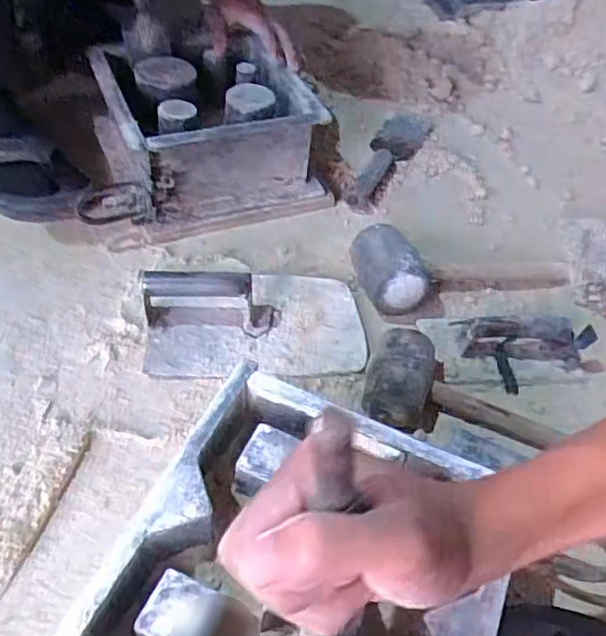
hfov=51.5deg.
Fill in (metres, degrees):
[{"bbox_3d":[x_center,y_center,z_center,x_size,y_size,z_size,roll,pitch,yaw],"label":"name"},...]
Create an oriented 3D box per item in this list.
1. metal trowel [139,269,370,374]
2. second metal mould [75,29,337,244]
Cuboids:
[{"bbox_3d":[-0.046,-0.015,0.636,0.220,0.071,0.133,0,49,-5],"label":"metal trowel"},{"bbox_3d":[-0.141,-0.221,0.759,0.291,0.137,0.216,-19,53,-19],"label":"second metal mould"}]

